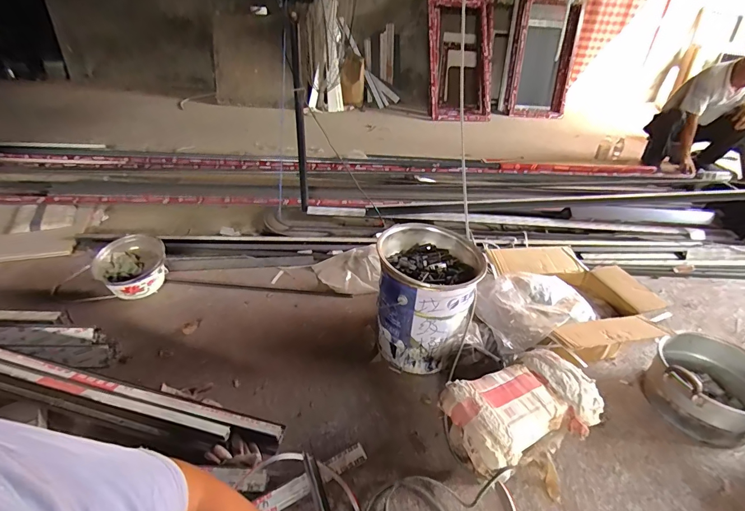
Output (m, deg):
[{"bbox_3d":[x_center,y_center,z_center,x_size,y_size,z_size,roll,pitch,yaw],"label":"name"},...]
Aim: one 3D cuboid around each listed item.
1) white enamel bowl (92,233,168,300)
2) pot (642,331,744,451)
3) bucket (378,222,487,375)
[{"bbox_3d":[-0.890,0.043,1.402,0.226,0.142,0.251,-24,42,-34],"label":"white enamel bowl"},{"bbox_3d":[0.967,0.364,1.075,0.369,0.185,0.279,-15,38,-24],"label":"pot"},{"bbox_3d":[0.161,0.133,1.180,0.292,0.334,0.307,6,34,4],"label":"bucket"}]

